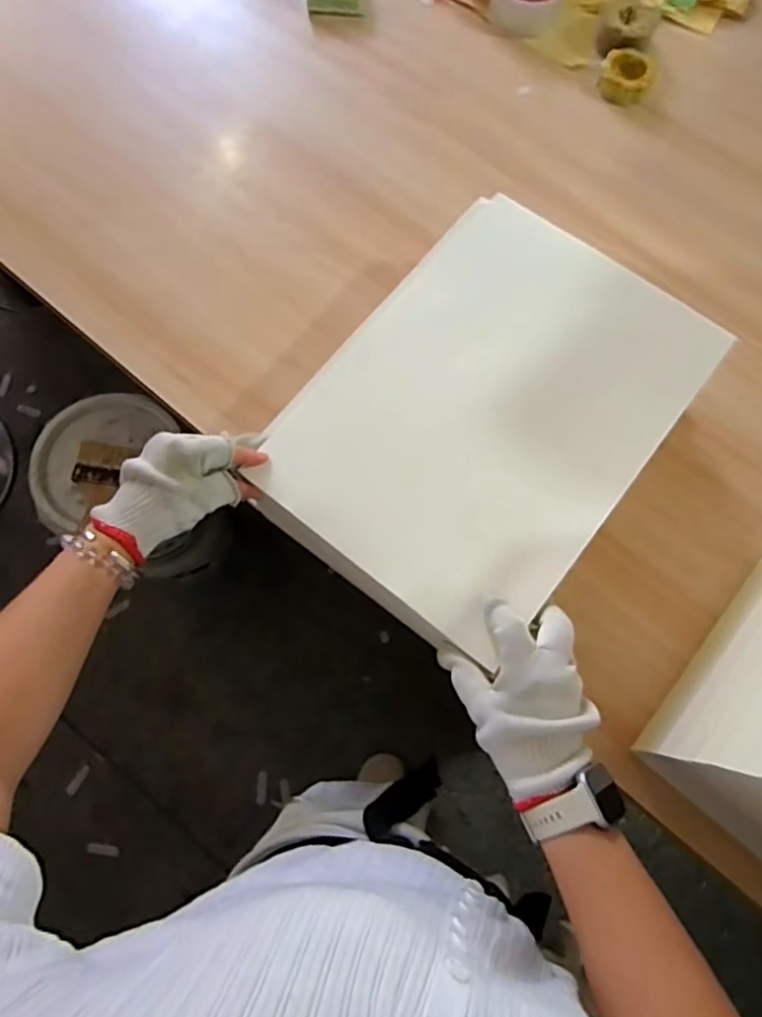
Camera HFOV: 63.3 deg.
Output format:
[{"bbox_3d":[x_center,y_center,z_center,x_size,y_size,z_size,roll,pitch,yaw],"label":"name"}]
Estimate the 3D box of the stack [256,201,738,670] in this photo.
[{"bbox_3d":[0.091,-0.084,0.529,0.266,0.023,0.364,37,77,10],"label":"stack"}]

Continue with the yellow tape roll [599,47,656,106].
[{"bbox_3d":[0.311,-0.549,0.779,0.063,0.019,0.078,20,75,6],"label":"yellow tape roll"}]

